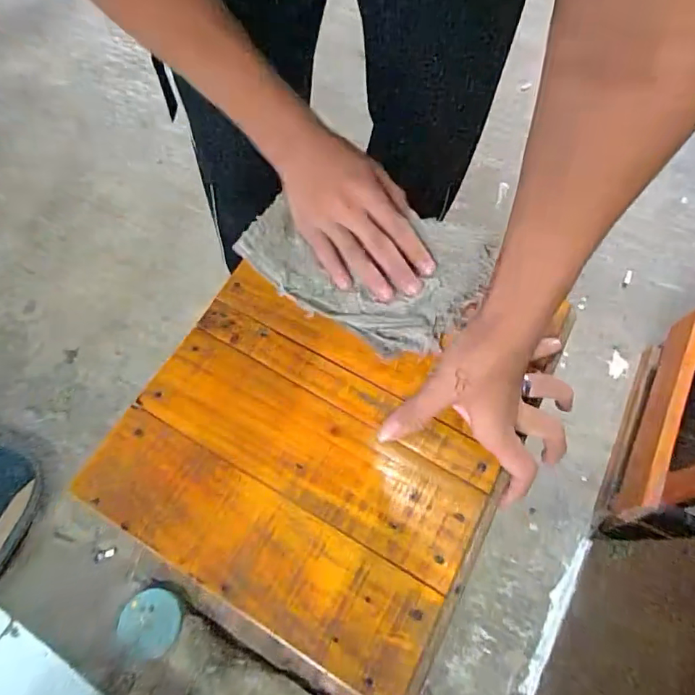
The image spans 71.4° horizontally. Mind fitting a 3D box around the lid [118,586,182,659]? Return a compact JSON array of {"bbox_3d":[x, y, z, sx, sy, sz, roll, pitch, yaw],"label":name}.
[{"bbox_3d":[-0.287,0.400,0.704,0.091,0.020,0.081,20,69,11],"label":"lid"}]

